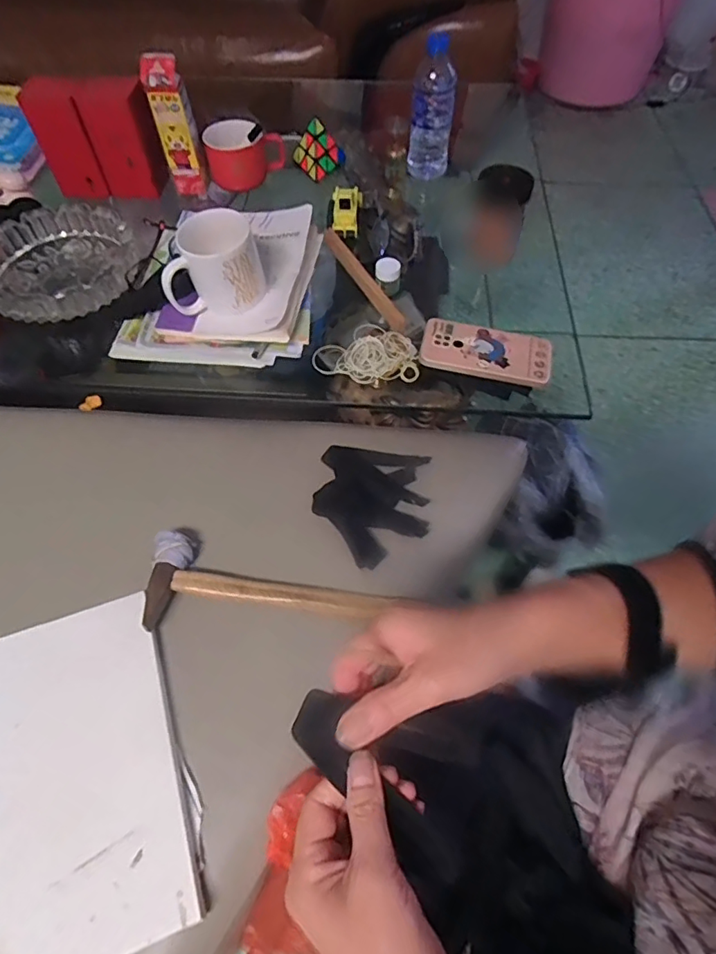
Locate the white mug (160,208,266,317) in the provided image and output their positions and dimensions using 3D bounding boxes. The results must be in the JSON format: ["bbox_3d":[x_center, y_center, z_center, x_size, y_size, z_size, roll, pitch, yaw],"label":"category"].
[{"bbox_3d":[-0.189,-0.276,0.681,0.121,0.096,0.079,-6,58,-3],"label":"white mug"}]

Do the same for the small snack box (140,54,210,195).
[{"bbox_3d":[-0.294,-0.565,0.846,0.059,0.193,0.038,5,56,4],"label":"small snack box"}]

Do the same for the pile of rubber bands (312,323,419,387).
[{"bbox_3d":[0.017,-0.173,0.698,0.137,0.026,0.108,14,59,9],"label":"pile of rubber bands"}]

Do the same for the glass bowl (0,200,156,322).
[{"bbox_3d":[-0.432,-0.304,0.759,0.220,0.063,0.213,0,58,0],"label":"glass bowl"}]

